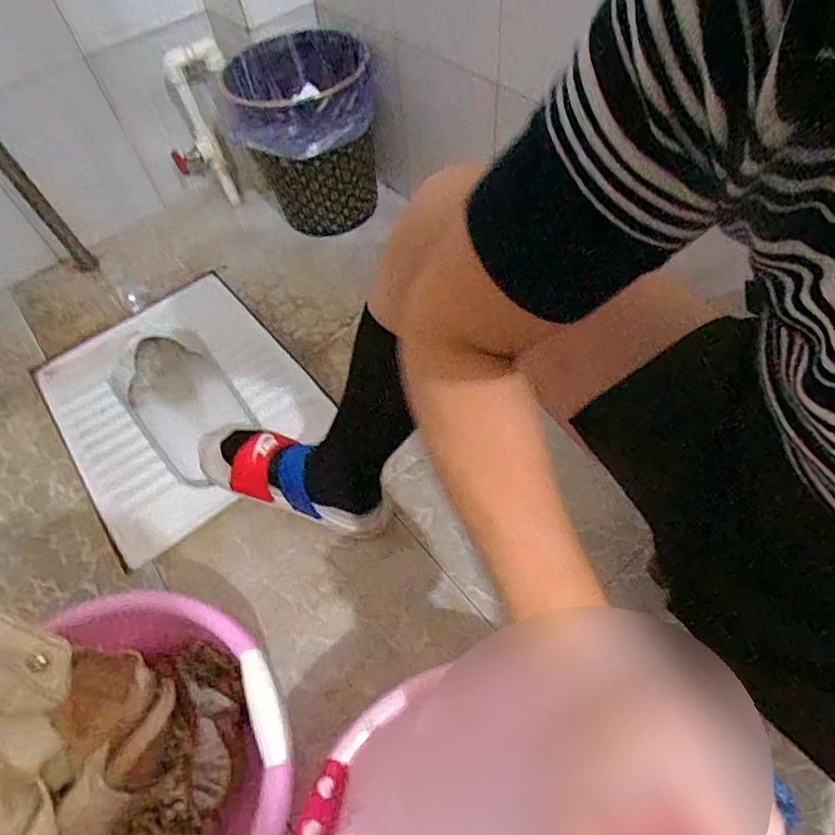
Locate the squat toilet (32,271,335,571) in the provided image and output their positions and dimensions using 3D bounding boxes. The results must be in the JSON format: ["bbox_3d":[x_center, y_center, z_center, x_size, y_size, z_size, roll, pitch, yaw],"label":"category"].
[{"bbox_3d":[-0.401,-0.006,0.963,0.379,0.150,0.465,-36,61,-17],"label":"squat toilet"}]

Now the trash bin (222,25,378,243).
[{"bbox_3d":[-0.207,-0.522,1.038,0.268,0.295,0.268,-17,57,-6],"label":"trash bin"}]

